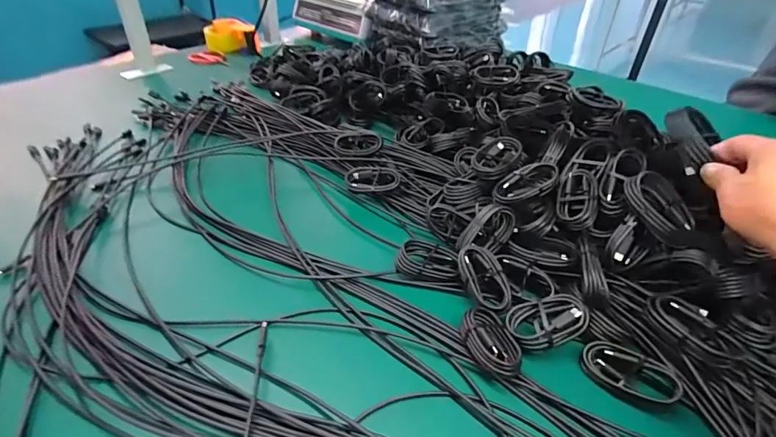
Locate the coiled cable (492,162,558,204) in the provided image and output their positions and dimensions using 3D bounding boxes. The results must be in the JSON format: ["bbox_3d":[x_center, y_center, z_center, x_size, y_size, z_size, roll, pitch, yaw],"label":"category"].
[{"bbox_3d":[0.156,-0.041,0.483,0.080,0.012,0.043,-27,55,-10],"label":"coiled cable"}]

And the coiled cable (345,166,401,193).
[{"bbox_3d":[-0.020,-0.050,0.569,0.071,0.019,0.046,1,37,-2],"label":"coiled cable"}]

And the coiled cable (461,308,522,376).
[{"bbox_3d":[0.091,0.107,0.376,0.042,0.021,0.067,-12,39,-18],"label":"coiled cable"}]

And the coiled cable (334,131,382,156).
[{"bbox_3d":[-0.044,-0.113,0.625,0.065,0.017,0.046,-2,37,-6],"label":"coiled cable"}]

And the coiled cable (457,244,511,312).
[{"bbox_3d":[0.096,0.061,0.431,0.040,0.021,0.072,-11,57,-13],"label":"coiled cable"}]

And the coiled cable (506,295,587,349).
[{"bbox_3d":[0.144,0.091,0.386,0.069,0.019,0.044,-6,39,-6],"label":"coiled cable"}]

